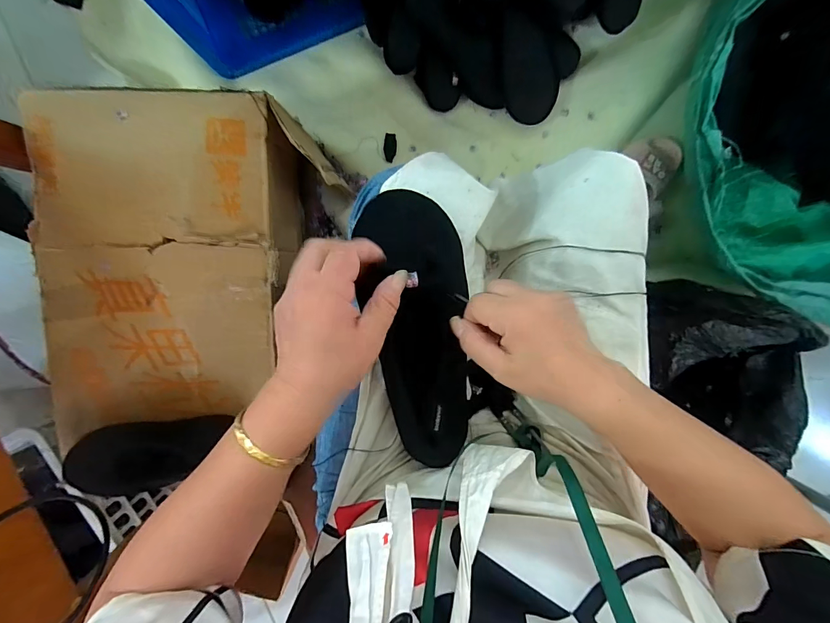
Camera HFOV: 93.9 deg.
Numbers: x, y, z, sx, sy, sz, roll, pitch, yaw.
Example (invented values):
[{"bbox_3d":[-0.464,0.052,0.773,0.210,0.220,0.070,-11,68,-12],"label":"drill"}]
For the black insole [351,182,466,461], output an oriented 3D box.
[{"bbox_3d":[0.005,0.021,0.348,0.102,0.026,0.241,-15,103,-33],"label":"black insole"}]

